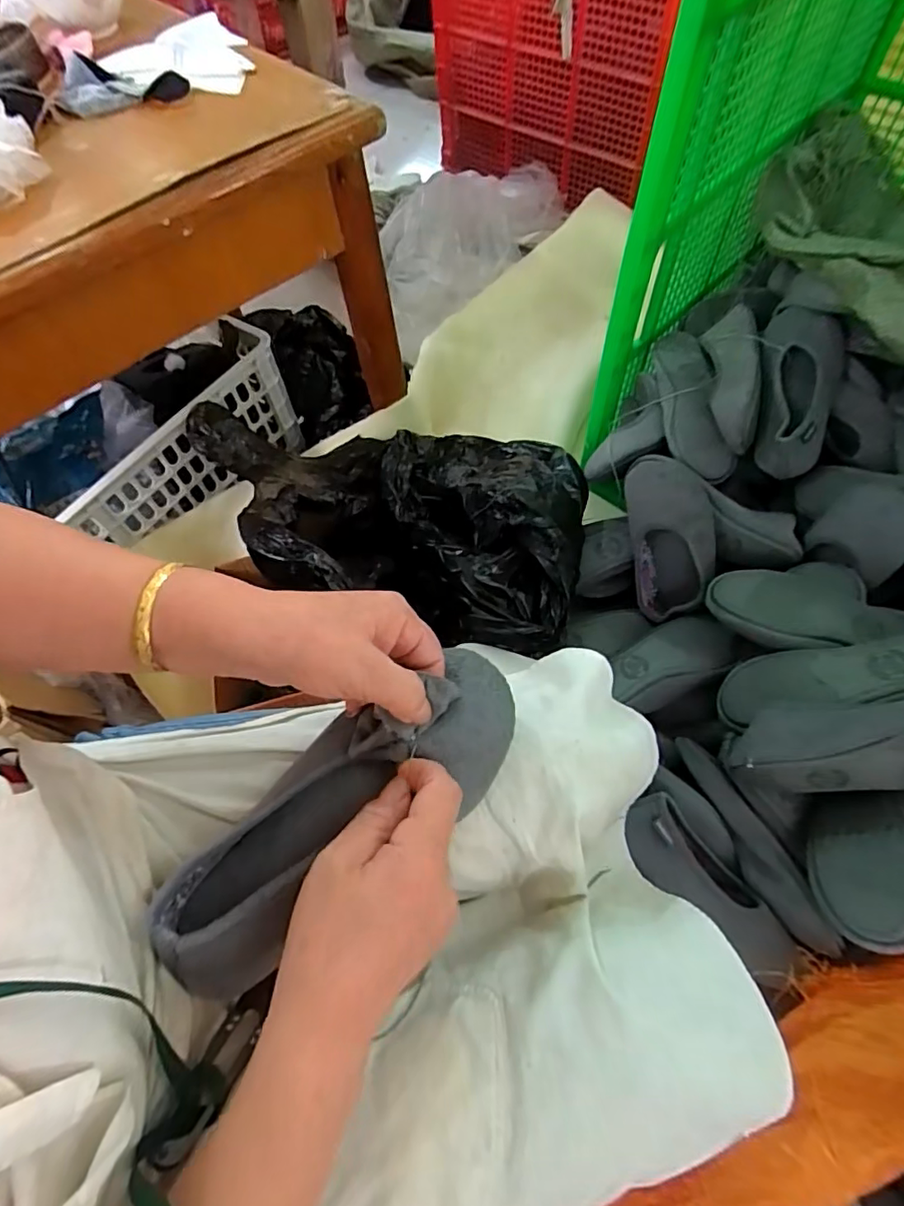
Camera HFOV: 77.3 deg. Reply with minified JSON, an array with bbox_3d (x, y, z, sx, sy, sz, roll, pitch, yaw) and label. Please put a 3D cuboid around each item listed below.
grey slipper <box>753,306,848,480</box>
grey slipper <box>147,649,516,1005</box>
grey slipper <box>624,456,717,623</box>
[{"bbox_3d":[0.438,-0.275,0.726,0.103,0.067,0.225,21,65,14],"label":"grey slipper"},{"bbox_3d":[-0.066,0.114,0.321,0.234,0.057,0.087,-38,66,-9],"label":"grey slipper"},{"bbox_3d":[0.293,-0.082,0.733,0.094,0.211,0.092,-19,30,-6],"label":"grey slipper"}]

